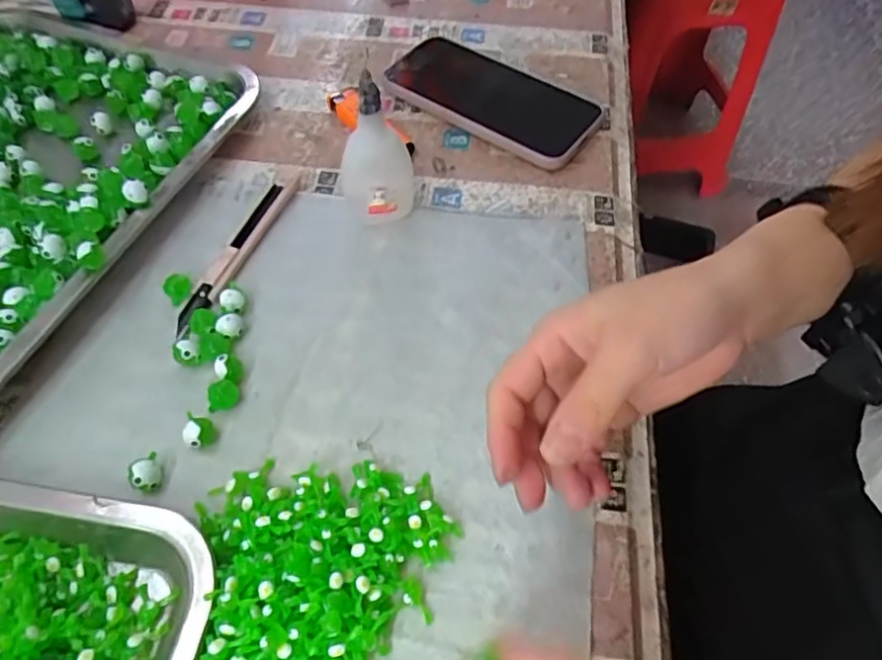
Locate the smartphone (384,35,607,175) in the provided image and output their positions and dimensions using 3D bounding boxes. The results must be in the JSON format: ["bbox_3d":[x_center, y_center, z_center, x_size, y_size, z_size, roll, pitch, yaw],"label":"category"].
[{"bbox_3d":[0.037,-0.174,0.469,0.159,0.011,0.075,32,61,18],"label":"smartphone"}]

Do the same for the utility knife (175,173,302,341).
[{"bbox_3d":[-0.124,-0.054,0.390,0.018,0.012,0.137,18,57,11],"label":"utility knife"}]

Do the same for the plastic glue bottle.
[{"bbox_3d":[-0.038,-0.109,0.377,0.041,0.100,0.029,-1,56,-2],"label":"plastic glue bottle"}]

